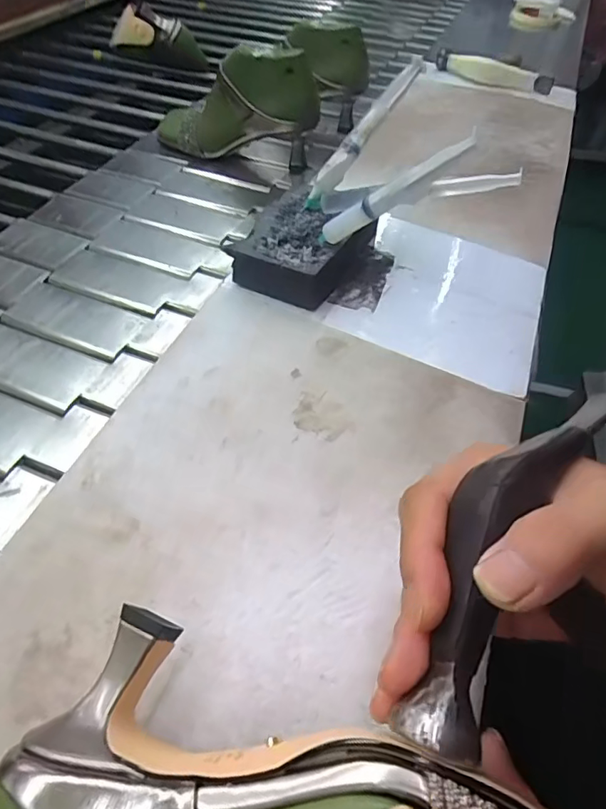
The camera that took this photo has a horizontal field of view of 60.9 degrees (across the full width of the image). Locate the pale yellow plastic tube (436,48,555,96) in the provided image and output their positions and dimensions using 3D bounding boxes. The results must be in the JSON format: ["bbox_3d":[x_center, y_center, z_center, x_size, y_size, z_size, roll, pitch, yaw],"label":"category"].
[{"bbox_3d":[0.268,-0.472,0.731,0.169,0.033,0.030,26,53,18],"label":"pale yellow plastic tube"}]

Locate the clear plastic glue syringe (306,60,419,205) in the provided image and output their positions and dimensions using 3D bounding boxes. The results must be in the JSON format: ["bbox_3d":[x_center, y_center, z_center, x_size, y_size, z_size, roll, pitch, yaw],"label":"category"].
[{"bbox_3d":[0.049,-0.229,0.434,0.018,0.017,0.146,40,95,27],"label":"clear plastic glue syringe"}]

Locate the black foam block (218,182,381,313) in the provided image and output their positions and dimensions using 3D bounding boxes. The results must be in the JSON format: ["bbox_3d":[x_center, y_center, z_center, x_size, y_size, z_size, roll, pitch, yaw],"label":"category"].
[{"bbox_3d":[0.004,-0.136,0.433,0.084,0.039,0.120,24,53,16],"label":"black foam block"}]

